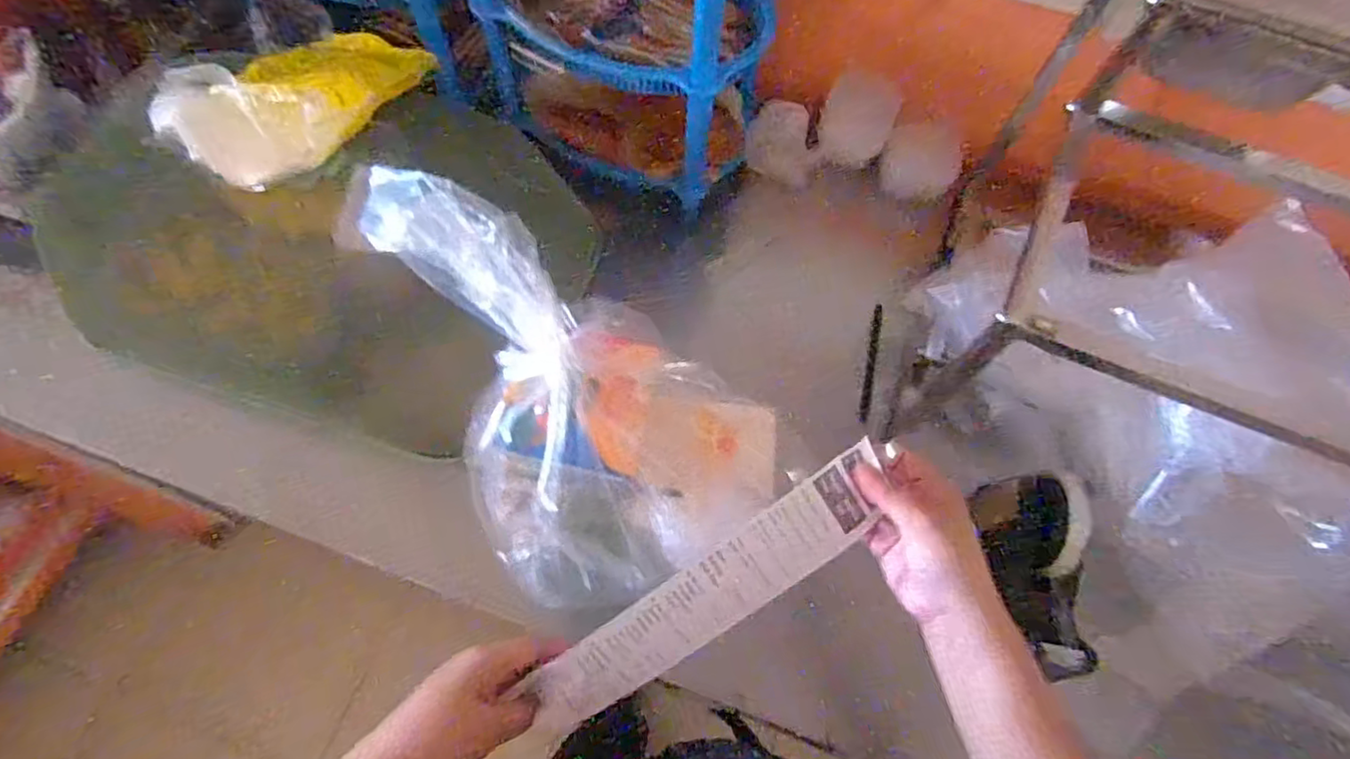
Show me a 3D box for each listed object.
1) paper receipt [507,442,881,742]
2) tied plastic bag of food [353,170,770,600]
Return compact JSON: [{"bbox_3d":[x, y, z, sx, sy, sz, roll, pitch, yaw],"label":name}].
[{"bbox_3d":[0.026,0.137,0.399,0.258,0.008,0.058,-36,106,-1],"label":"paper receipt"},{"bbox_3d":[-0.067,-0.003,0.450,0.222,0.171,0.337,-35,71,-17],"label":"tied plastic bag of food"}]

